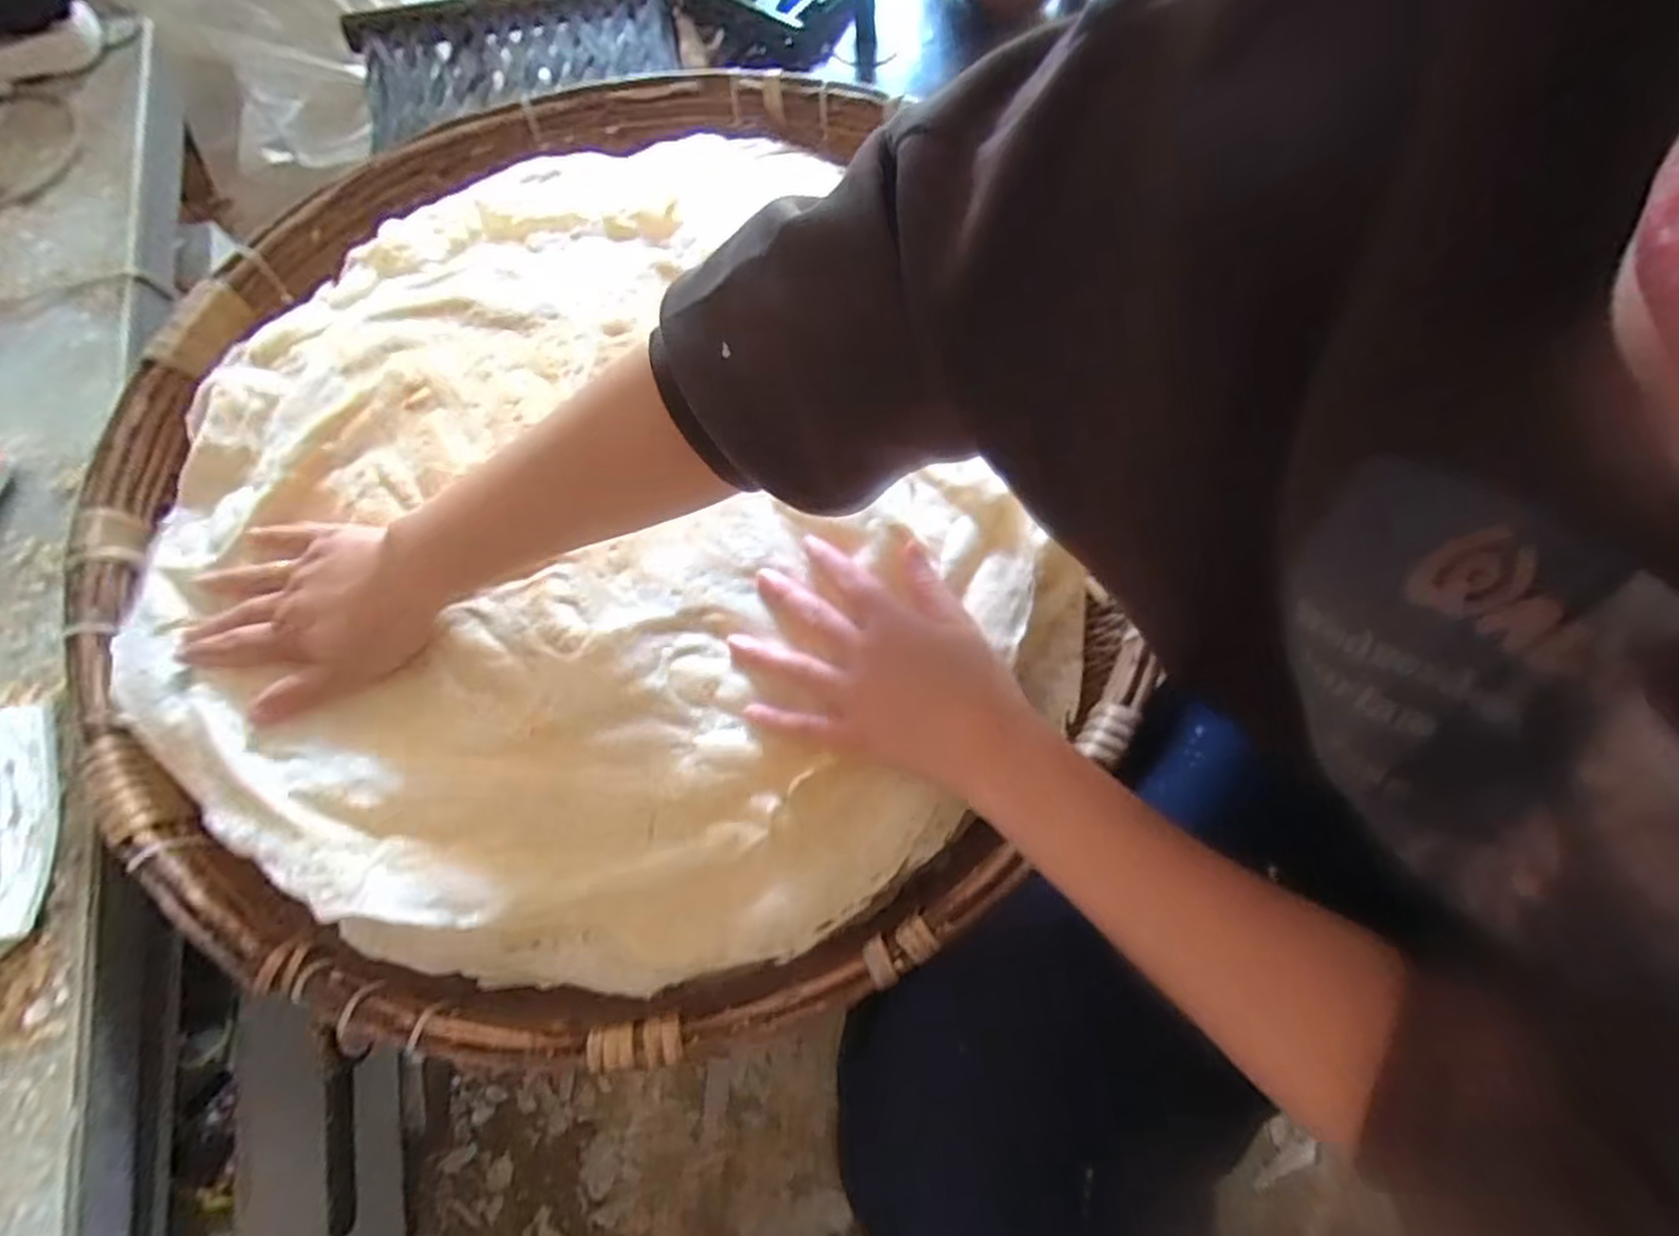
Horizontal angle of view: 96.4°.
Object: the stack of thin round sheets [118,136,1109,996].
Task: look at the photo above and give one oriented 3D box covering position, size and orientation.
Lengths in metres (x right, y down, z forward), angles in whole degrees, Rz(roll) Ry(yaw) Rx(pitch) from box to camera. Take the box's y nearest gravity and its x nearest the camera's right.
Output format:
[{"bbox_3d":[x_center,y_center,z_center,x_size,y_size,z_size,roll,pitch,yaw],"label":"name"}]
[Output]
[{"bbox_3d":[-0.172,-0.063,0.473,0.505,0.058,0.568,-25,72,-7],"label":"stack of thin round sheets"}]

